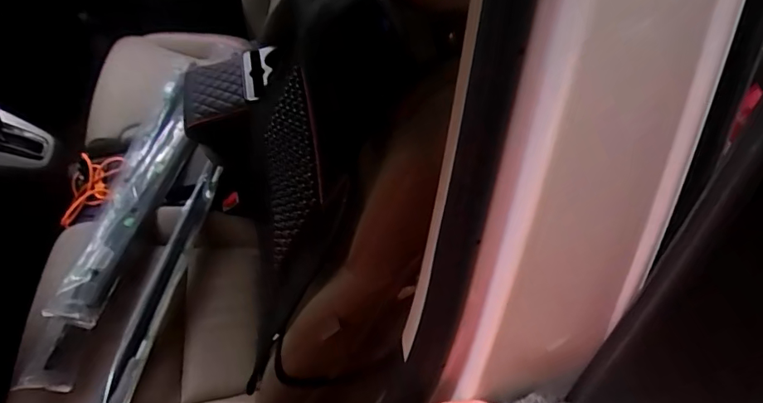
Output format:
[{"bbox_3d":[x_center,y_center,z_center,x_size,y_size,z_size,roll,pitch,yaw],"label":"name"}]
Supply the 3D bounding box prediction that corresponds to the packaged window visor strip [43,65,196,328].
[{"bbox_3d":[-0.523,-0.080,1.032,0.135,0.036,0.748,-1,49,2],"label":"packaged window visor strip"}]

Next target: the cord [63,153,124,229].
[{"bbox_3d":[-0.636,-0.044,1.034,0.128,0.059,0.183,-15,50,-10],"label":"cord"}]

